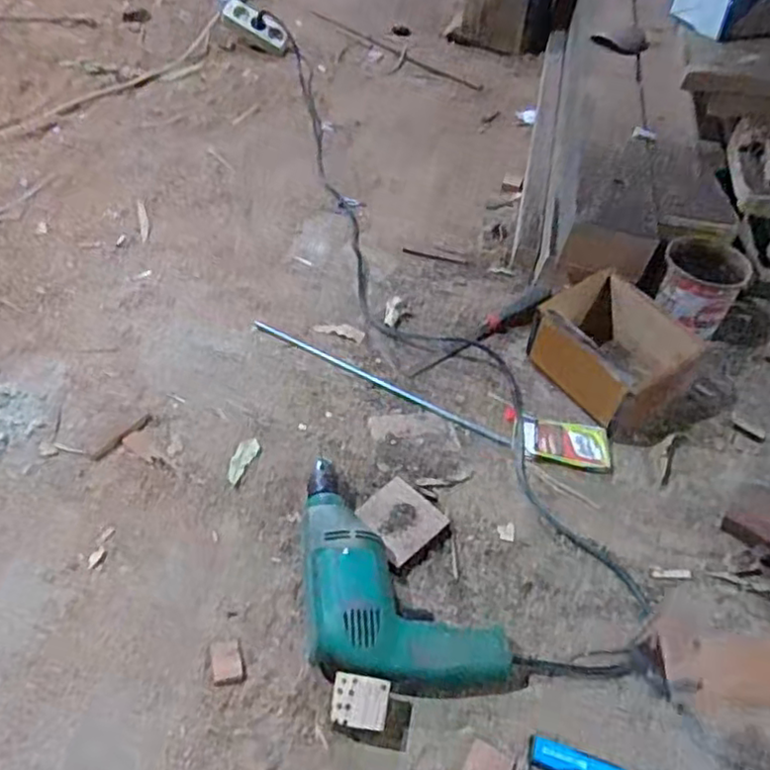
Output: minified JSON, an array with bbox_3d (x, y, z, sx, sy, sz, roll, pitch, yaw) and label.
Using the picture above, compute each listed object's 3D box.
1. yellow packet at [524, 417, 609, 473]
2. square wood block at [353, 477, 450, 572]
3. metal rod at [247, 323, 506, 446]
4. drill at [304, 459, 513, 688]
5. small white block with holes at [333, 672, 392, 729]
[{"bbox_3d":[0.219,0.070,0.791,0.104,0.016,0.063,9,48,6],"label":"yellow packet"},{"bbox_3d":[0.016,0.146,0.705,0.081,0.026,0.082,-34,58,-29],"label":"square wood block"},{"bbox_3d":[-0.012,-0.006,0.858,0.382,0.008,0.015,26,52,19],"label":"metal rod"},{"bbox_3d":[-0.022,0.195,0.621,0.145,0.059,0.275,-34,58,-30],"label":"drill"},{"bbox_3d":[-0.021,0.277,0.569,0.046,0.036,0.042,9,47,4],"label":"small white block with holes"}]

